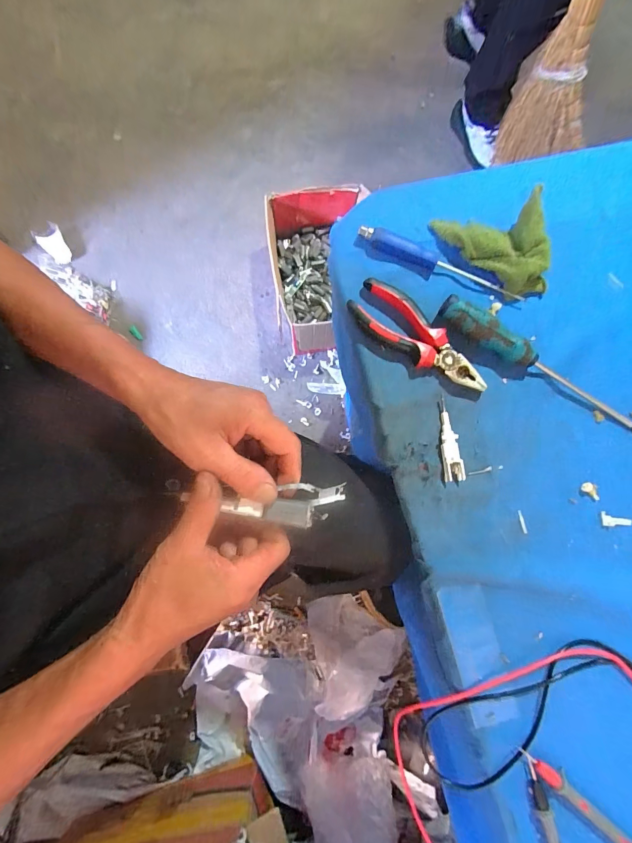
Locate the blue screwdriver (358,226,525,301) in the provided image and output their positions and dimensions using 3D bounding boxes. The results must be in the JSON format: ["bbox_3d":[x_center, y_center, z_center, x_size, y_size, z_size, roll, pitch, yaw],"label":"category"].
[{"bbox_3d":[0.133,-0.168,0.398,0.186,0.019,0.028,27,79,5],"label":"blue screwdriver"}]

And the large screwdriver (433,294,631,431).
[{"bbox_3d":[0.234,-0.050,0.368,0.248,0.037,0.026,32,79,5],"label":"large screwdriver"}]

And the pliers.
[{"bbox_3d":[0.103,-0.083,0.374,0.157,0.021,0.051,43,80,7],"label":"pliers"}]

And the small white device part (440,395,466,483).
[{"bbox_3d":[0.129,0.017,0.357,0.018,0.010,0.083,-7,78,-3],"label":"small white device part"}]

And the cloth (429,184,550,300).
[{"bbox_3d":[0.196,-0.187,0.394,0.106,0.036,0.110,-13,78,-4],"label":"cloth"}]

